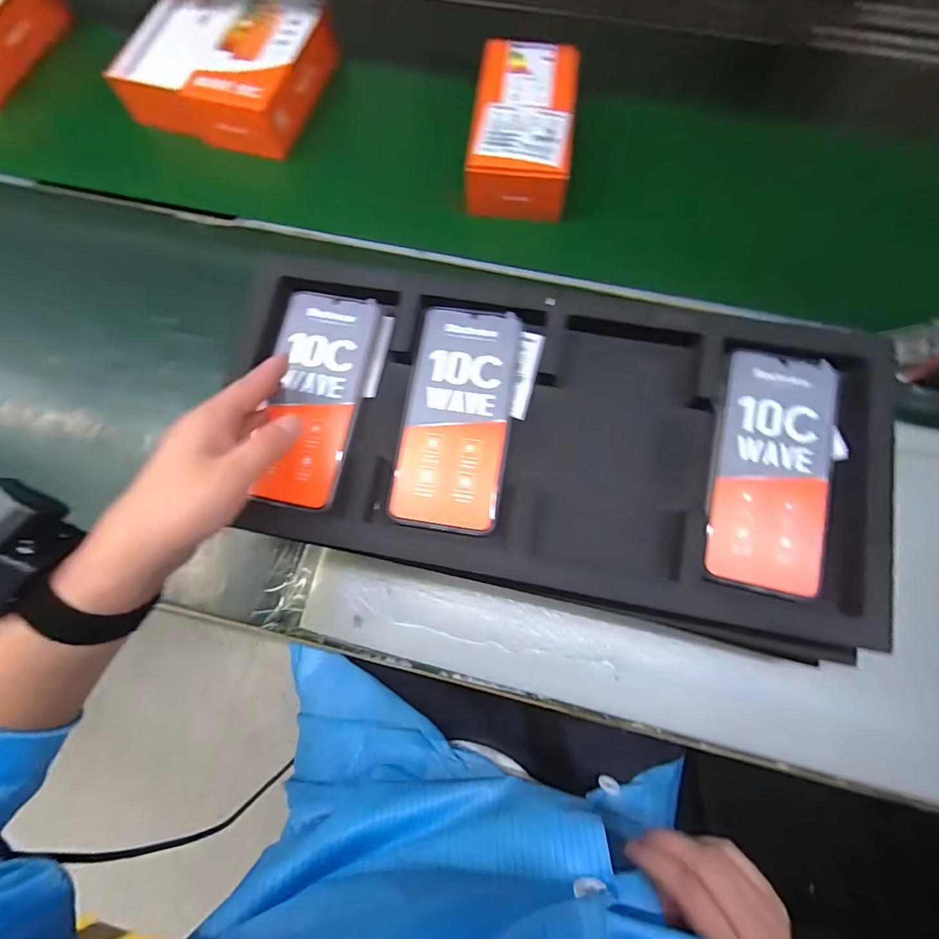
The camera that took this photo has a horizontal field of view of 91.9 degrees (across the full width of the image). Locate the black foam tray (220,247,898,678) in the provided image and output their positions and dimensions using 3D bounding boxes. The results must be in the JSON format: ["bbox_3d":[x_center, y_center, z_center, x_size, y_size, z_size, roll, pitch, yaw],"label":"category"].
[{"bbox_3d":[0.058,-0.024,0.345,0.461,0.056,0.225,12,73,5],"label":"black foam tray"}]

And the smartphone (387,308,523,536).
[{"bbox_3d":[-0.009,-0.041,0.343,0.078,0.010,0.170,8,79,3],"label":"smartphone"}]

